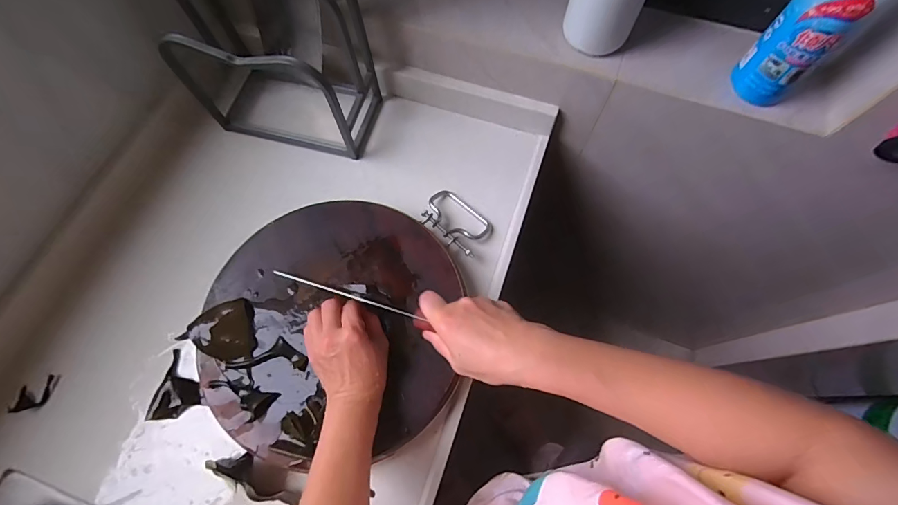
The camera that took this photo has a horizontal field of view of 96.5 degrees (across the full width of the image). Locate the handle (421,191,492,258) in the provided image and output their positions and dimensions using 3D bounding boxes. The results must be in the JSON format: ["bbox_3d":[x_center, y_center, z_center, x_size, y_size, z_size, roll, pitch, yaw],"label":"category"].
[{"bbox_3d":[0.011,-0.045,0.546,0.095,0.022,0.074,37,74,13],"label":"handle"}]

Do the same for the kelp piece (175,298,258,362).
[{"bbox_3d":[-0.258,0.091,0.452,0.071,0.016,0.067,-15,70,-5],"label":"kelp piece"}]

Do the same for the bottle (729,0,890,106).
[{"bbox_3d":[0.379,-0.248,0.385,0.077,0.219,0.065,-41,75,-14],"label":"bottle"}]

